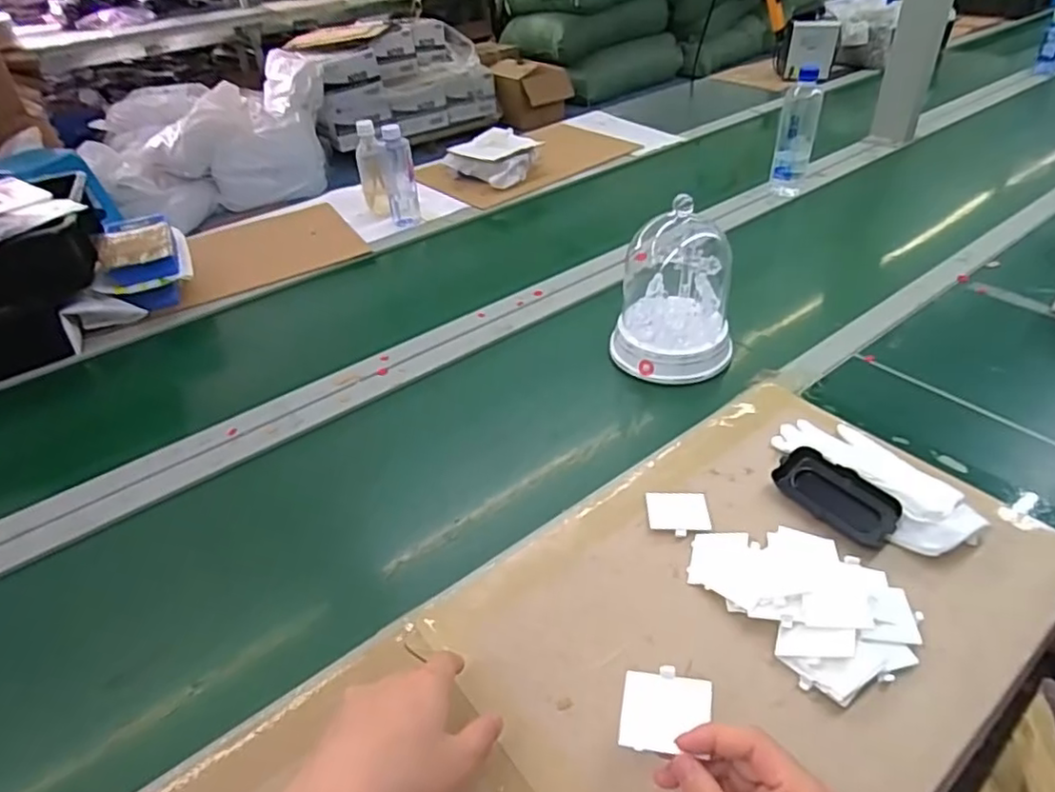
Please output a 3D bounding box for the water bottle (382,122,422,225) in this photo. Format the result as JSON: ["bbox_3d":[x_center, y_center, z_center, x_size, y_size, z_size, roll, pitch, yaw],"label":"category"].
[{"bbox_3d":[-0.244,-0.423,1.188,0.058,0.187,0.060,-12,40,-8],"label":"water bottle"}]

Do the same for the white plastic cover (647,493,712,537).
[{"bbox_3d":[0.146,0.114,0.603,0.056,0.008,0.050,-1,39,5],"label":"white plastic cover"}]

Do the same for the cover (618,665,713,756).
[{"bbox_3d":[0.090,0.204,0.402,0.055,0.005,0.051,3,42,16],"label":"cover"}]

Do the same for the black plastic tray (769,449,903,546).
[{"bbox_3d":[0.294,0.095,0.593,0.110,0.012,0.053,39,101,39],"label":"black plastic tray"}]

